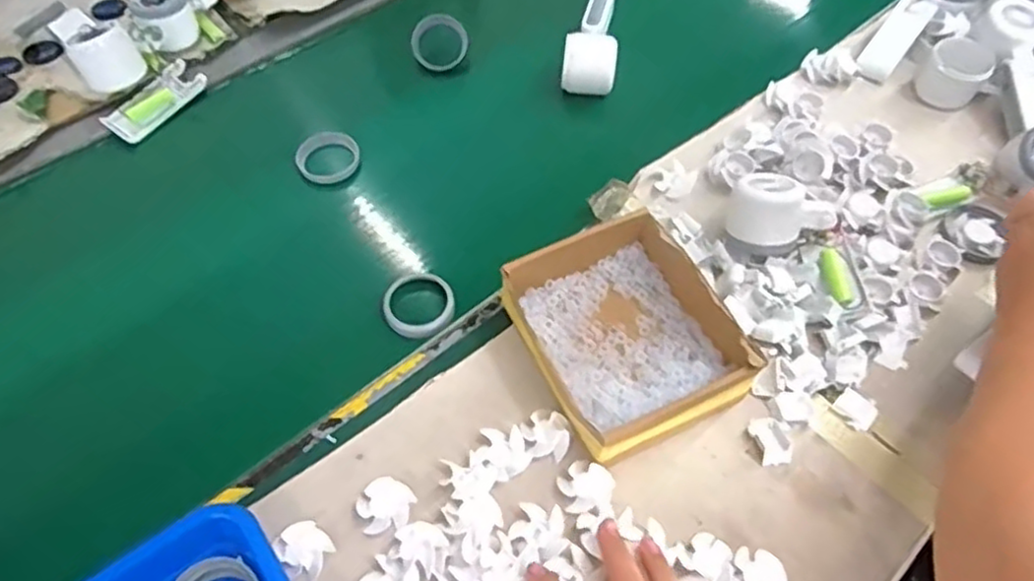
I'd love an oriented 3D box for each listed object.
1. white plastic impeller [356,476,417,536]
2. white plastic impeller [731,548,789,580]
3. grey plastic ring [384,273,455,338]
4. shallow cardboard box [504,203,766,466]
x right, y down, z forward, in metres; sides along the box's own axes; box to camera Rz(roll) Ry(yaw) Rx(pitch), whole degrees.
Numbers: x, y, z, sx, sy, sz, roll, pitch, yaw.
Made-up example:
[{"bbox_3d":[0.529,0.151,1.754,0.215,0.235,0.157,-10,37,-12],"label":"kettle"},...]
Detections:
[{"bbox_3d":[-0.091,0.149,0.477,0.037,0.007,0.039,0,55,0],"label":"white plastic impeller"},{"bbox_3d":[0.160,0.190,0.454,0.037,0.011,0.037,4,55,3],"label":"white plastic impeller"},{"bbox_3d":[-0.084,0.012,0.588,0.060,0.018,0.058,0,55,0],"label":"grey plastic ring"},{"bbox_3d":[0.084,0.029,0.529,0.147,0.047,0.170,-21,57,-14],"label":"shallow cardboard box"}]

